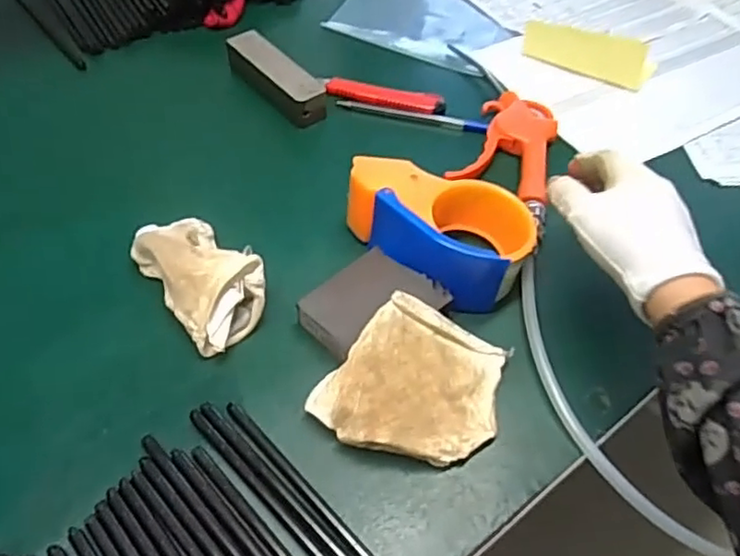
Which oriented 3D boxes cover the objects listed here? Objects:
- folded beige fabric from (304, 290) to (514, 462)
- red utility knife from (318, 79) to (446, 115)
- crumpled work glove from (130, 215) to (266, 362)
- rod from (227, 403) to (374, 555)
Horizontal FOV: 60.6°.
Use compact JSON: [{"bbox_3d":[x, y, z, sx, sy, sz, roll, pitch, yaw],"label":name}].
[{"bbox_3d":[0.026,0.063,0.391,0.107,0.033,0.094,12,53,6],"label":"folded beige fabric"},{"bbox_3d":[0.012,-0.166,0.583,0.113,0.017,0.022,11,53,6],"label":"red utility knife"},{"bbox_3d":[-0.117,-0.005,0.437,0.061,0.043,0.117,-31,60,-24],"label":"crumpled work glove"},{"bbox_3d":[-0.027,0.130,0.359,0.008,0.009,0.173,-36,62,-26],"label":"rod"}]

